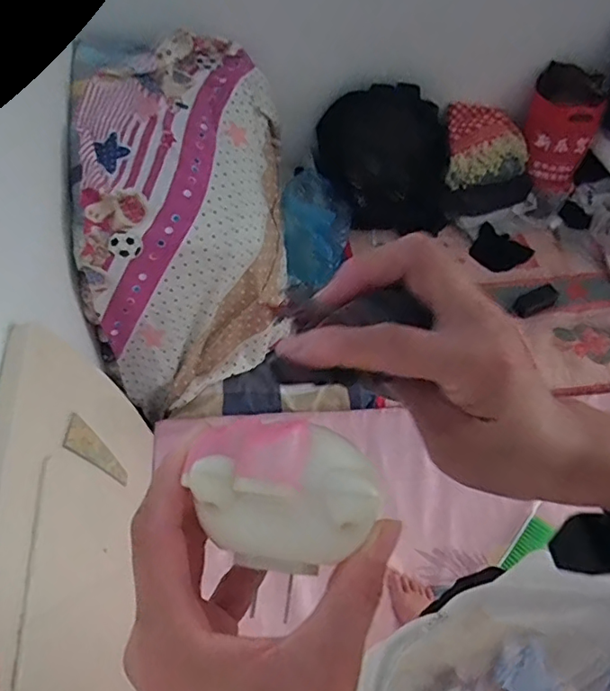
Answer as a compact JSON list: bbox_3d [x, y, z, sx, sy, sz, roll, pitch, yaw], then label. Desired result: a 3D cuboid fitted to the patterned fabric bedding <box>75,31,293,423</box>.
[{"bbox_3d":[-0.303,-0.348,1.460,0.485,0.539,0.824,-2,58,-4],"label":"patterned fabric bedding"}]

